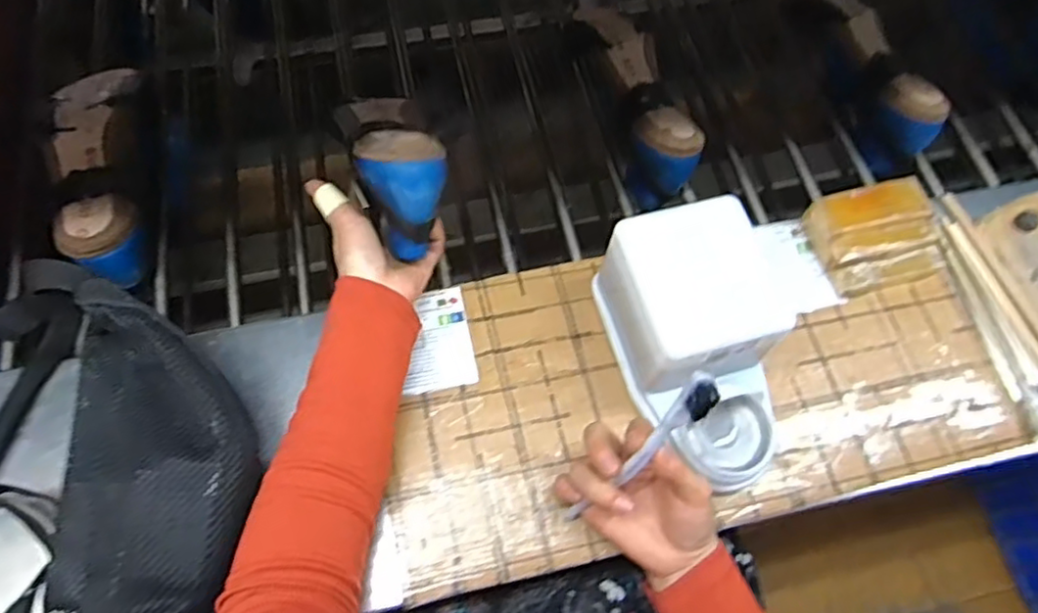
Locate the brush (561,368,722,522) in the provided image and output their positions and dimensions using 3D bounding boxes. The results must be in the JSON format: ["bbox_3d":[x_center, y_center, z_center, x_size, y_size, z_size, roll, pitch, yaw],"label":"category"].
[{"bbox_3d":[0.070,0.098,0.414,0.013,0.181,0.020,-19,62,-39],"label":"brush"}]

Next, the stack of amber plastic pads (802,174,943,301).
[{"bbox_3d":[0.307,-0.060,0.560,0.100,0.043,0.082,-15,66,-9],"label":"stack of amber plastic pads"}]

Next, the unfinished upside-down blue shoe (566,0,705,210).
[{"bbox_3d":[0.115,-0.212,0.673,0.068,0.085,0.227,-15,66,-9],"label":"unfinished upside-down blue shoe"}]

